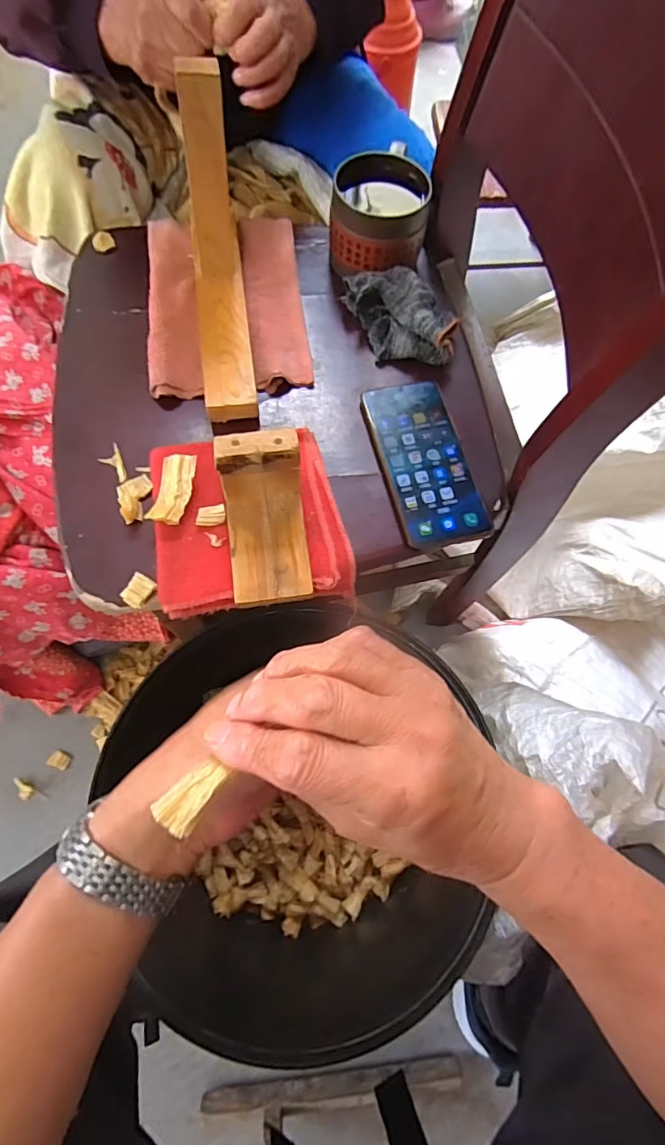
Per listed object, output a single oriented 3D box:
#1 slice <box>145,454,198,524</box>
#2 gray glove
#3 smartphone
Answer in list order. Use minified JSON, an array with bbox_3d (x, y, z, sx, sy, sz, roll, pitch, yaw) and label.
[{"bbox_3d":[-0.130,-0.068,0.413,0.029,0.015,0.059,8,69,0],"label":"slice"},{"bbox_3d":[0.069,-0.251,0.490,0.082,0.037,0.117,-25,73,-11],"label":"gray glove"},{"bbox_3d":[0.082,-0.100,0.451,0.077,0.007,0.163,-13,71,-8],"label":"smartphone"}]

